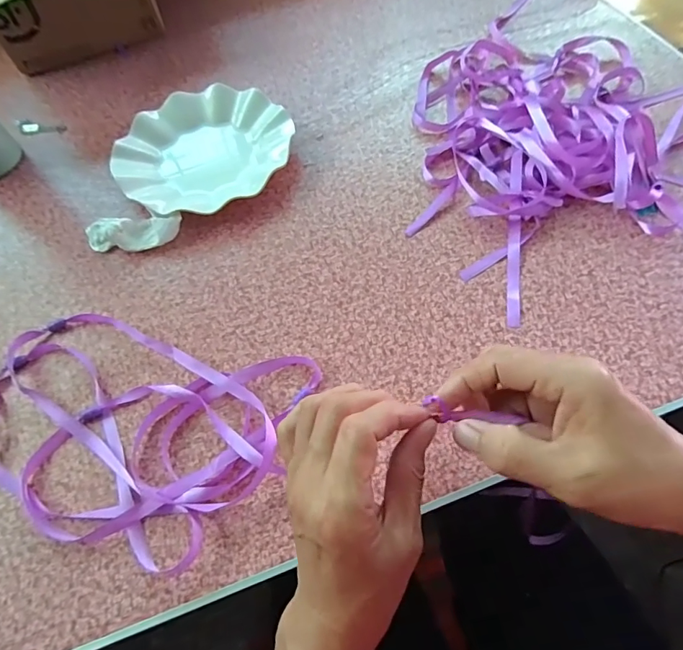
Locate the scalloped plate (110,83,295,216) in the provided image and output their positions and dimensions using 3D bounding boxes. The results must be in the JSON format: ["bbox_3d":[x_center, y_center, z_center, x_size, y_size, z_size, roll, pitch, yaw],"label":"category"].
[{"bbox_3d":[-0.143,-0.185,0.481,0.172,0.024,0.178,-2,62,3],"label":"scalloped plate"}]

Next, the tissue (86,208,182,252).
[{"bbox_3d":[-0.202,-0.090,0.434,0.090,0.023,0.034,-1,62,3],"label":"tissue"}]

